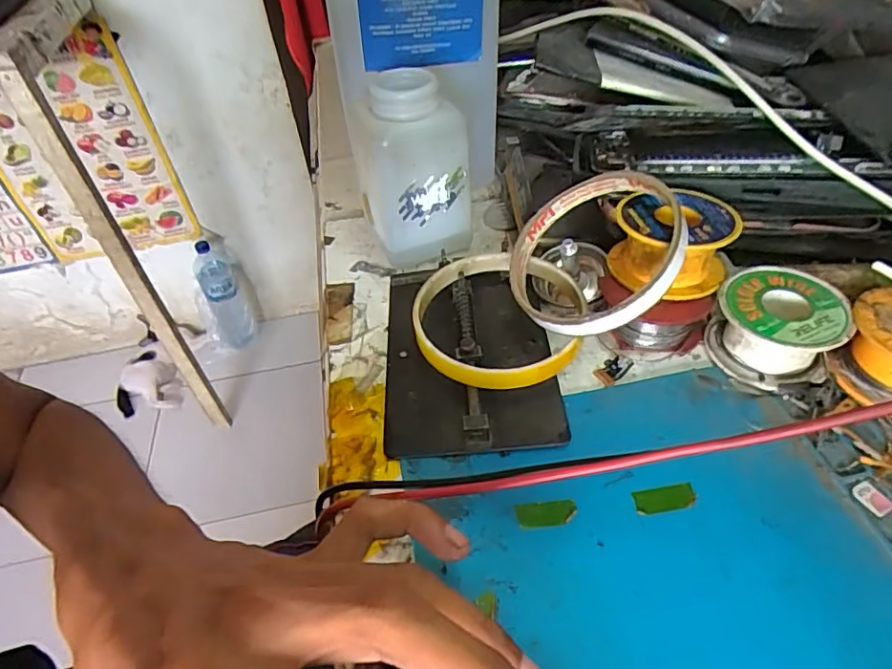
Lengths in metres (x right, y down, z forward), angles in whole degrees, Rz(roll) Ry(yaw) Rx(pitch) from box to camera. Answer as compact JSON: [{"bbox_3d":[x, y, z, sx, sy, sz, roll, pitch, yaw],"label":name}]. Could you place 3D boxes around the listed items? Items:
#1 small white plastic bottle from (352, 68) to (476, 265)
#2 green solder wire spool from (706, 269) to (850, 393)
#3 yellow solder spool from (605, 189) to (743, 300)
[{"bbox_3d":[-0.020,-0.087,0.306,0.055,0.097,0.047,-15,46,-10],"label":"small white plastic bottle"},{"bbox_3d":[0.149,-0.004,0.256,0.049,0.030,0.051,28,54,28],"label":"green solder wire spool"},{"bbox_3d":[0.105,-0.043,0.264,0.052,0.035,0.050,-2,46,3],"label":"yellow solder spool"}]

